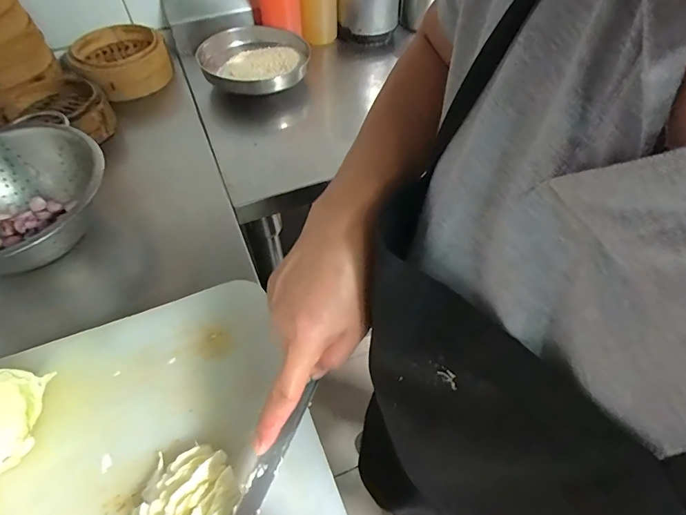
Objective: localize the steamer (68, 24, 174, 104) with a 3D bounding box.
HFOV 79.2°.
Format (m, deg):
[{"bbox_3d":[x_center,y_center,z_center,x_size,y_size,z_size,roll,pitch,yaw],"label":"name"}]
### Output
[{"bbox_3d":[-0.400,-0.361,0.753,0.155,0.077,0.160,-24,56,-16],"label":"steamer"}]

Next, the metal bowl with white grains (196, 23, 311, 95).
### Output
[{"bbox_3d":[-0.165,-0.381,0.786,0.201,0.044,0.210,-1,53,1],"label":"metal bowl with white grains"}]

